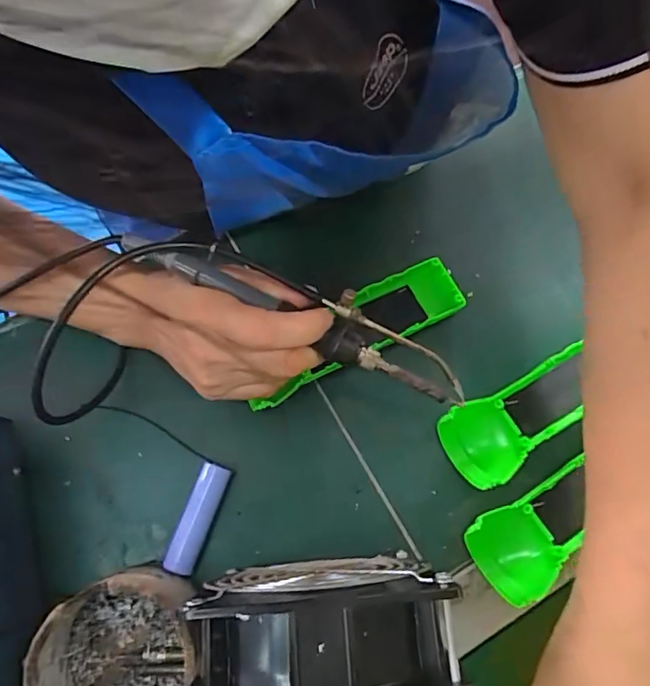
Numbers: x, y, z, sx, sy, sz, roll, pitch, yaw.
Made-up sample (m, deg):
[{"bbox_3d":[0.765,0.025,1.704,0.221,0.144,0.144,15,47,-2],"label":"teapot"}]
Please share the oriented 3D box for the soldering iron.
[{"bbox_3d":[-0.014,-0.018,0.287,0.202,0.020,0.032,24,75,0],"label":"soldering iron"}]

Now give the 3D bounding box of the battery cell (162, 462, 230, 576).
[{"bbox_3d":[-0.079,0.109,0.319,0.019,0.015,0.065,19,75,4],"label":"battery cell"}]

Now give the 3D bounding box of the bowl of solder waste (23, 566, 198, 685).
[{"bbox_3d":[-0.108,0.167,0.280,0.077,0.056,0.083,0,74,-2],"label":"bowl of solder waste"}]

